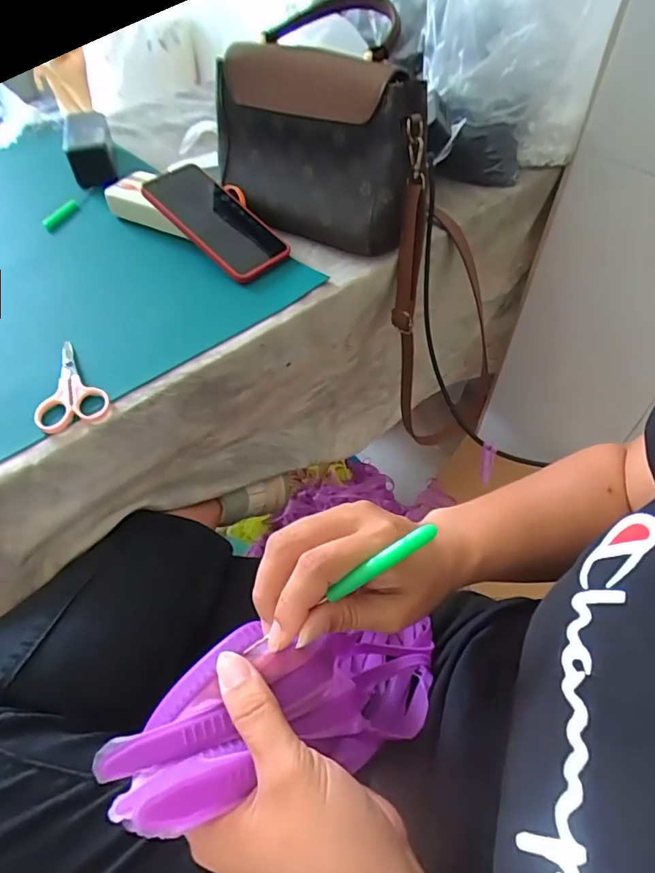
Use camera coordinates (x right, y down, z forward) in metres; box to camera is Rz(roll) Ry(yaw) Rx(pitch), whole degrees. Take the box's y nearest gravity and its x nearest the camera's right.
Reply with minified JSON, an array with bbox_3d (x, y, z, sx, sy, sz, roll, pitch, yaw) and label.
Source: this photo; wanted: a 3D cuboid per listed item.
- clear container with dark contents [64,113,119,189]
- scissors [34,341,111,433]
[{"bbox_3d":[-0.314,-0.382,0.669,0.055,0.052,0.112,-16,52,-12],"label":"clear container with dark contents"},{"bbox_3d":[-0.223,-0.049,0.438,0.056,0.009,0.103,-18,53,-14],"label":"scissors"}]

